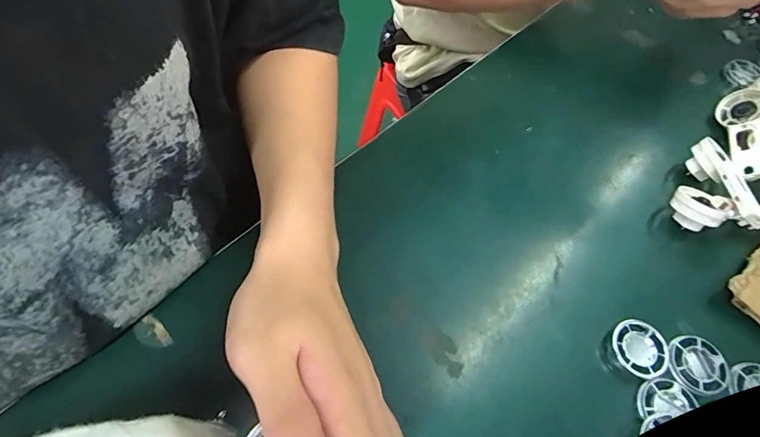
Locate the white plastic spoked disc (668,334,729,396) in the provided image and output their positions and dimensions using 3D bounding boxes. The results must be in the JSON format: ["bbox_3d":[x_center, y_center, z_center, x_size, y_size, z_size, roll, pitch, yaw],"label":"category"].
[{"bbox_3d":[0.217,0.099,0.299,0.040,0.007,0.039,2,62,-4],"label":"white plastic spoked disc"}]

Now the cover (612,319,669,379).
[{"bbox_3d":[0.178,0.090,0.300,0.034,0.008,0.038,-27,68,-18],"label":"cover"}]

